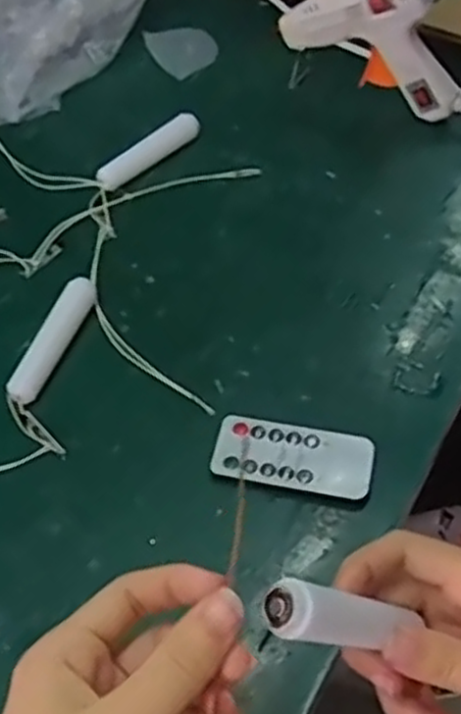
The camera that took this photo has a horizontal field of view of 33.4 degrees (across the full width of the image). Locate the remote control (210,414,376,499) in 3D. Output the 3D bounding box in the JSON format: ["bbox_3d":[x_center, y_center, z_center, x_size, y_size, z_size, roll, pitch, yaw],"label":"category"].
[{"bbox_3d":[0.033,0.053,0.411,0.084,0.008,0.037,10,54,11],"label":"remote control"}]

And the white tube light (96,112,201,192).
[{"bbox_3d":[-0.060,-0.150,0.569,0.090,0.022,0.018,-37,59,-23],"label":"white tube light"}]

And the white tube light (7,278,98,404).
[{"bbox_3d":[-0.108,-0.011,0.465,0.019,0.018,0.089,17,55,16],"label":"white tube light"}]

